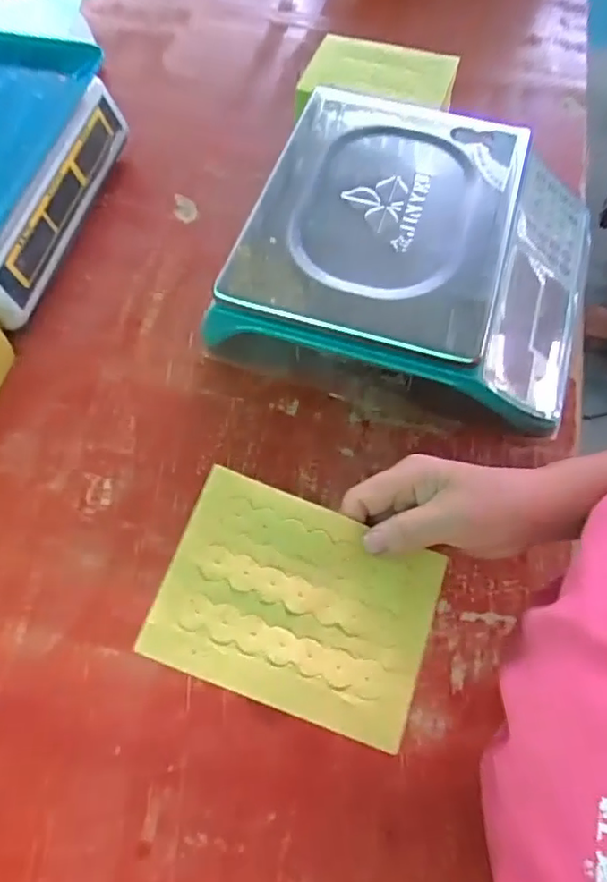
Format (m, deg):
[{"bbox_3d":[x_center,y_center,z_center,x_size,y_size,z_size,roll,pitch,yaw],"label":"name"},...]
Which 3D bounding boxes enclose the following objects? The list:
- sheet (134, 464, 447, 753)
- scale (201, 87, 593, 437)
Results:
[{"bbox_3d":[-0.003,0.096,0.362,0.157,0.010,0.116,21,71,0],"label":"sheet"},{"bbox_3d":[0.120,-0.193,0.593,0.317,0.089,0.334,18,63,8],"label":"scale"}]

